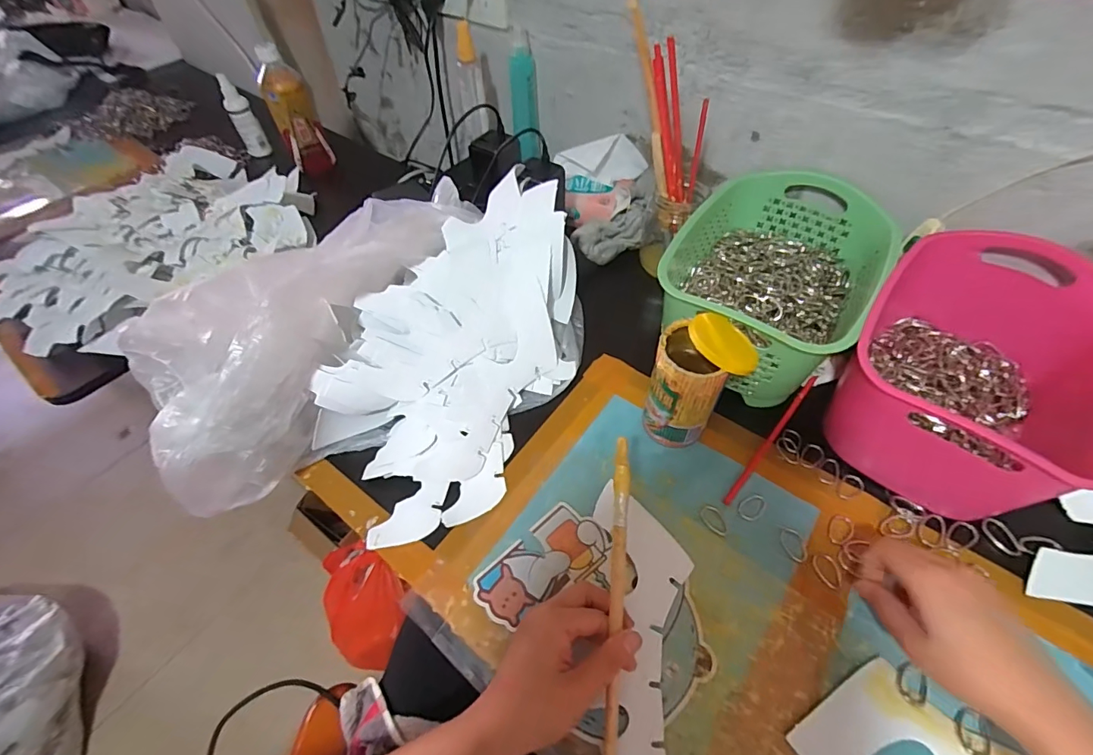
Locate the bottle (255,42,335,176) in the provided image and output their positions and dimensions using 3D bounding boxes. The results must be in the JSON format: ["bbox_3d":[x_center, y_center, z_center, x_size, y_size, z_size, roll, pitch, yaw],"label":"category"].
[{"bbox_3d":[-0.401,-0.419,0.749,0.061,0.171,0.062,-22,56,-14],"label":"bottle"}]

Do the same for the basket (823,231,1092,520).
[{"bbox_3d":[0.401,-0.011,0.447,0.193,0.119,0.268,32,60,23],"label":"basket"}]

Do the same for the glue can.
[{"bbox_3d":[0.138,0.008,0.442,0.079,0.128,0.070,19,56,15],"label":"glue can"}]

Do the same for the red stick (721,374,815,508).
[{"bbox_3d":[0.231,0.057,0.477,0.009,0.004,0.188,35,62,24],"label":"red stick"}]

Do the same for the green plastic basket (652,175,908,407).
[{"bbox_3d":[0.249,-0.108,0.526,0.192,0.113,0.256,33,61,23],"label":"green plastic basket"}]

